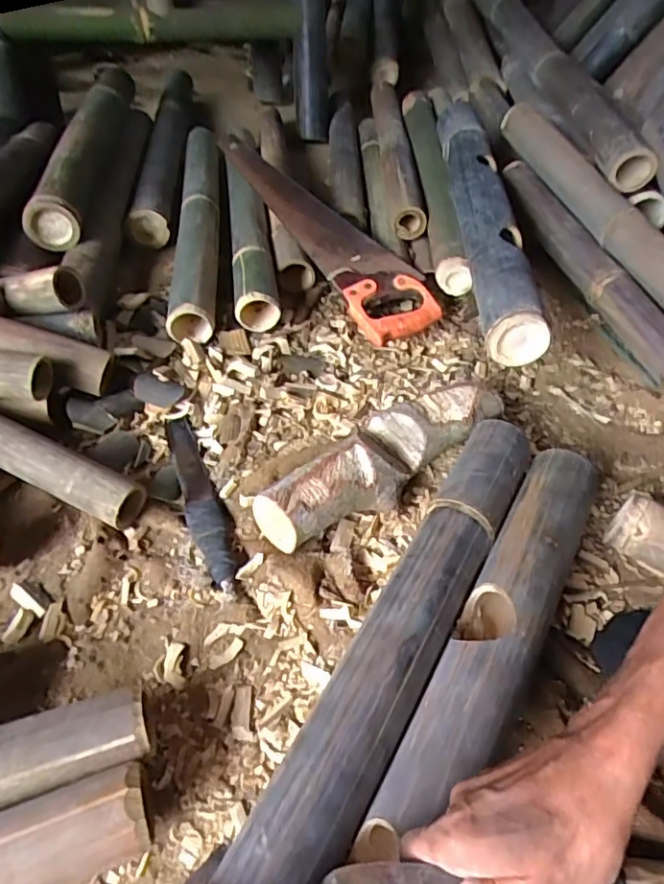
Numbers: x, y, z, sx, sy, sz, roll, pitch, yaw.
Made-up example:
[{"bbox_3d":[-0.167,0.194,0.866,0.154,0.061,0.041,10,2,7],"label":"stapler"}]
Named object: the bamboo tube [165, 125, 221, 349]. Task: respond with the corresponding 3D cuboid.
[{"bbox_3d":[-0.229,-0.390,0.999,0.067,0.070,0.628,-1,48,-7],"label":"bamboo tube"}]

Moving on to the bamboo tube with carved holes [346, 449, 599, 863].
[{"bbox_3d":[0.135,0.185,0.500,0.072,0.063,0.477,27,52,17],"label":"bamboo tube with carved holes"}]

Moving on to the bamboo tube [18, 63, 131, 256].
[{"bbox_3d":[-0.427,-0.529,1.020,0.079,0.083,0.567,0,48,-6],"label":"bamboo tube"}]

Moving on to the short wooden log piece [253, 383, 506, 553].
[{"bbox_3d":[0.062,0.016,0.664,0.320,0.058,0.094,-32,59,-30],"label":"short wooden log piece"}]

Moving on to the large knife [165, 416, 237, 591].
[{"bbox_3d":[-0.152,0.057,0.646,0.036,0.019,0.247,-15,51,-18],"label":"large knife"}]

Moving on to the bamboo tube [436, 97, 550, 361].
[{"bbox_3d":[0.231,-0.384,0.917,0.080,0.091,0.692,3,48,-3],"label":"bamboo tube"}]

